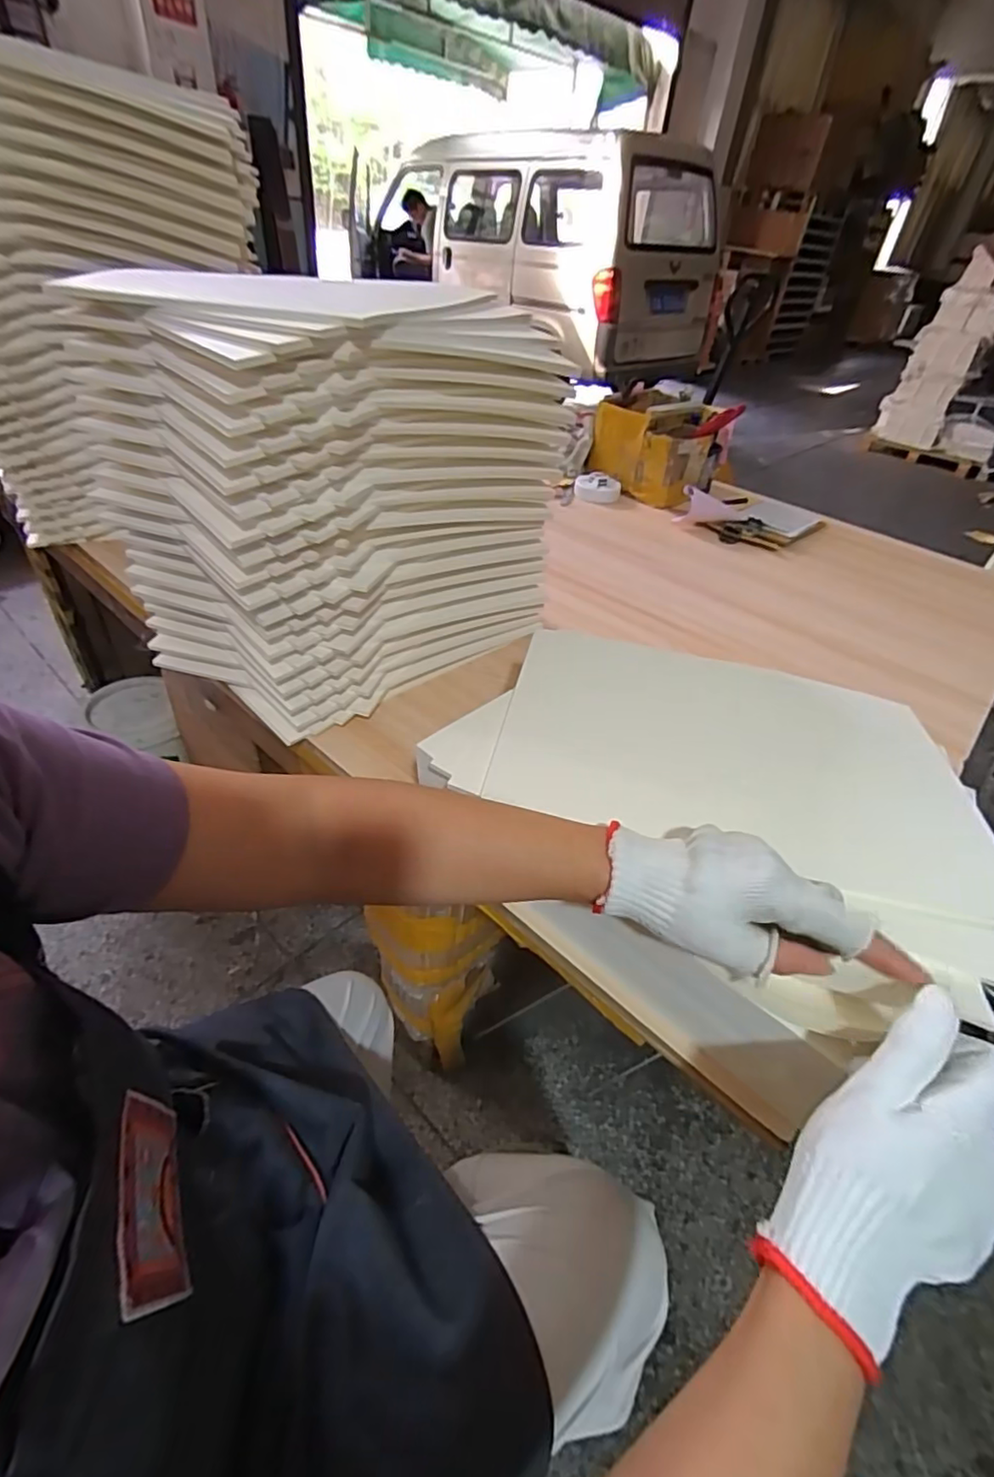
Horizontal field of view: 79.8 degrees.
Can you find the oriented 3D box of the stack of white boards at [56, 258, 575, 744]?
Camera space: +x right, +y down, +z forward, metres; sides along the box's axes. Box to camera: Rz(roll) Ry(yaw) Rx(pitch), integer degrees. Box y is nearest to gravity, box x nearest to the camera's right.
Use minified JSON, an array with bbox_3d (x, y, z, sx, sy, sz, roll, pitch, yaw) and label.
[{"bbox_3d":[-0.143,-0.243,0.611,0.224,0.334,0.385,36,49,29],"label":"stack of white boards"}]

